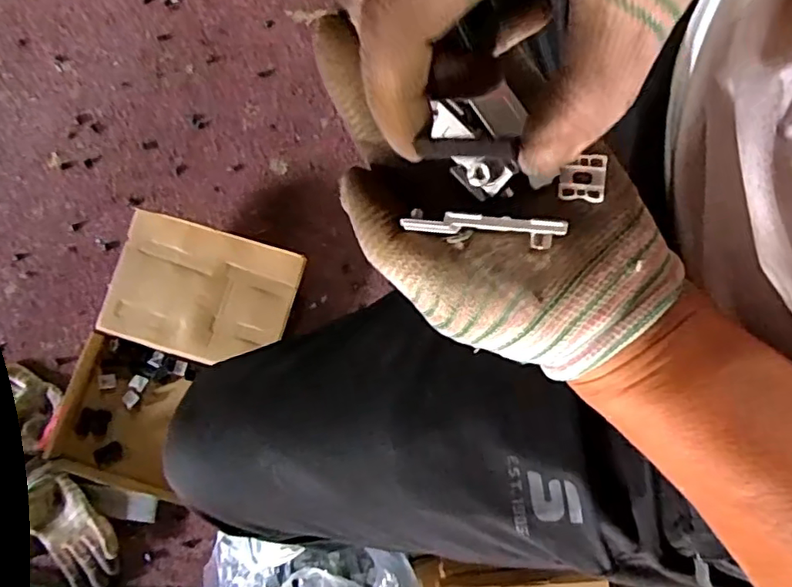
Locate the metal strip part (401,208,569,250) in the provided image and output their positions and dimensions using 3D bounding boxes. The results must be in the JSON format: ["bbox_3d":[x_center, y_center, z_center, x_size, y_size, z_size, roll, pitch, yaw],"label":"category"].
[{"bbox_3d":[0.034,-0.027,0.229,0.057,0.009,0.008,4,80,7],"label":"metal strip part"}]

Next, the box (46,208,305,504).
[{"bbox_3d":[-0.308,0.086,0.830,0.242,0.058,0.370,21,81,5],"label":"box"}]

